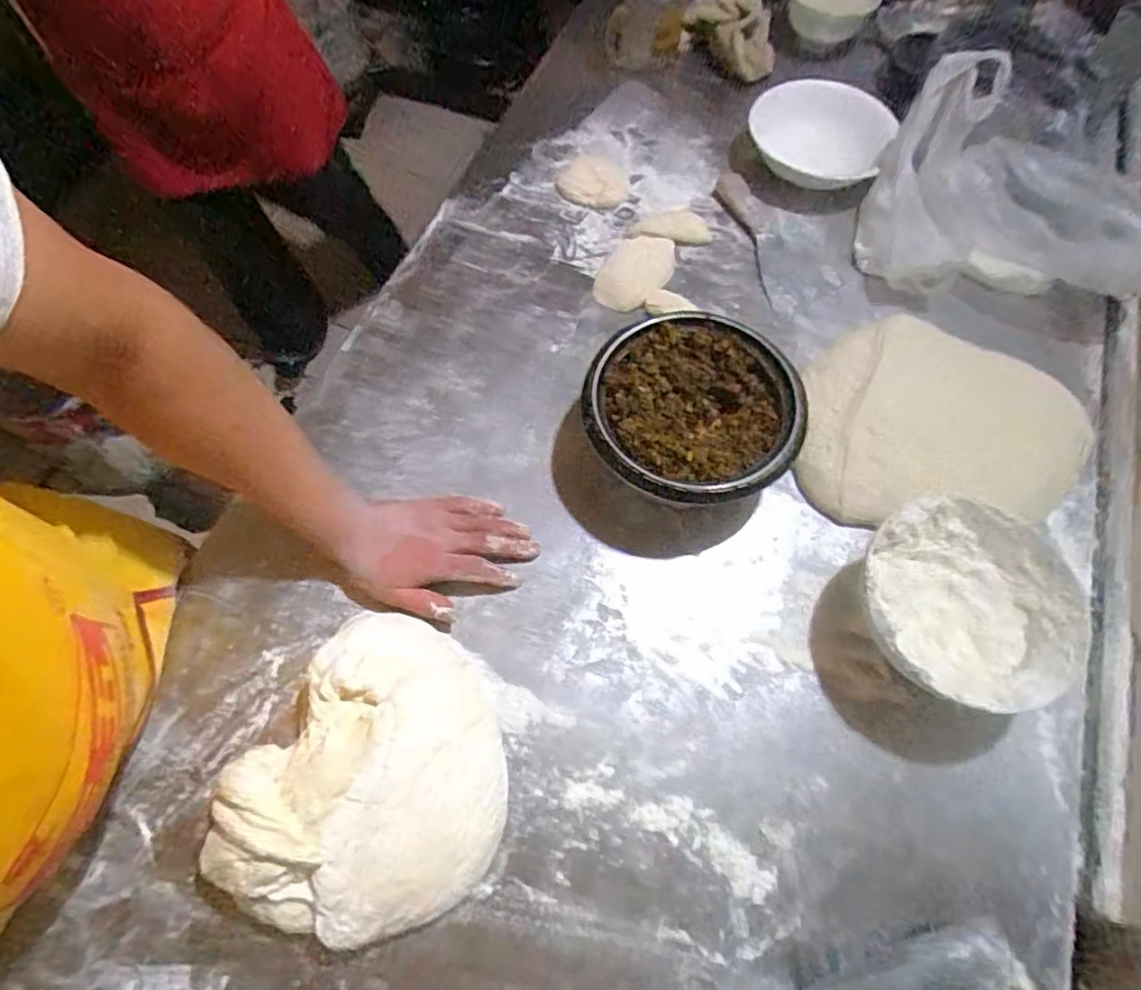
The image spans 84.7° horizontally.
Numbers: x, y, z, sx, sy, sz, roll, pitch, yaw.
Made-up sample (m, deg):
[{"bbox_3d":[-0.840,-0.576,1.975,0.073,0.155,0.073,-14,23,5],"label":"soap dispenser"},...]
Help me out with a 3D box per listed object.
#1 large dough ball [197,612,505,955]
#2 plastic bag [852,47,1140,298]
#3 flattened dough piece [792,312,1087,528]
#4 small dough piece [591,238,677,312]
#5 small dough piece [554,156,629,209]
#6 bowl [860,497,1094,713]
[{"bbox_3d":[-0.141,0.216,0.469,0.182,0.077,0.215,31,68,13],"label":"large dough ball"},{"bbox_3d":[0.480,-0.321,0.669,0.275,0.138,0.180,15,65,6],"label":"plastic bag"},{"bbox_3d":[0.369,-0.076,0.630,0.280,0.049,0.247,12,65,4],"label":"flattened dough piece"},{"bbox_3d":[0.075,-0.260,0.732,0.079,0.023,0.108,24,67,10],"label":"small dough piece"},{"bbox_3d":[0.034,-0.405,0.811,0.090,0.010,0.095,0,65,-1],"label":"small dough piece"},{"bbox_3d":[0.312,0.097,0.520,0.161,0.098,0.161,0,65,-1],"label":"bowl"}]

